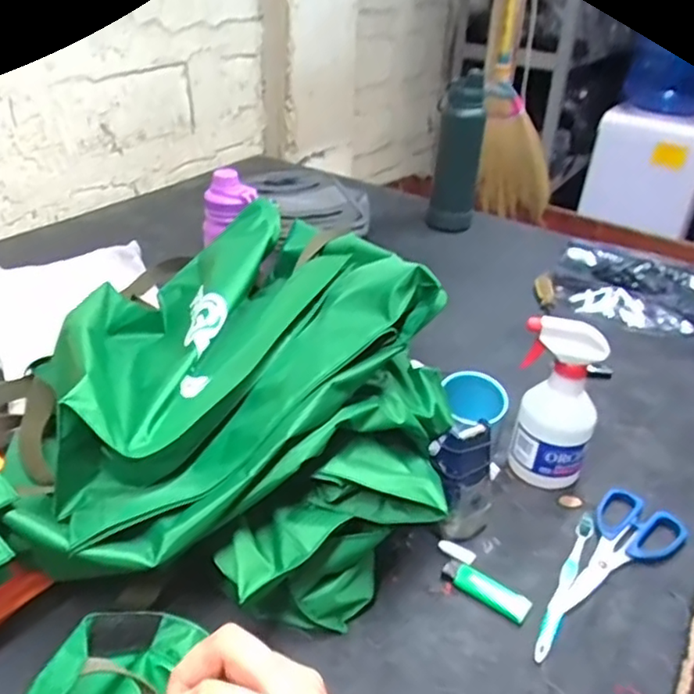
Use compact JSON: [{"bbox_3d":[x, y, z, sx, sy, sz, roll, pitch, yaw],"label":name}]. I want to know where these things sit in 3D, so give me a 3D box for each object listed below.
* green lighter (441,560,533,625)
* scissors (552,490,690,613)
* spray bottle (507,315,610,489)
[{"bbox_3d":[0.126,0.218,0.568,0.081,0.012,0.023,26,39,32],"label":"green lighter"},{"bbox_3d":[0.257,0.201,0.605,0.192,0.012,0.080,-26,43,-38],"label":"scissors"},{"bbox_3d":[0.220,0.061,0.662,0.087,0.190,0.058,16,34,19],"label":"spray bottle"}]

